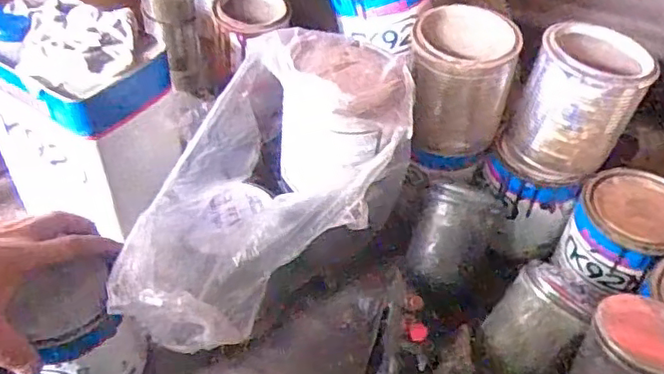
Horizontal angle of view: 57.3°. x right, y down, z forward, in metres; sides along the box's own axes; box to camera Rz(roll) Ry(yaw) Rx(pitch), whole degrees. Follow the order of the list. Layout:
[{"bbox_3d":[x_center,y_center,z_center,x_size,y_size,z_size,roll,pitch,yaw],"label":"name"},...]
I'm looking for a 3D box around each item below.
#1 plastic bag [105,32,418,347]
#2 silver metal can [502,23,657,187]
[{"bbox_3d":[-0.050,0.002,0.491,0.161,0.161,0.269,20,48,16],"label":"plastic bag"},{"bbox_3d":[0.230,-0.079,0.578,0.106,0.123,0.096,21,49,17],"label":"silver metal can"}]

